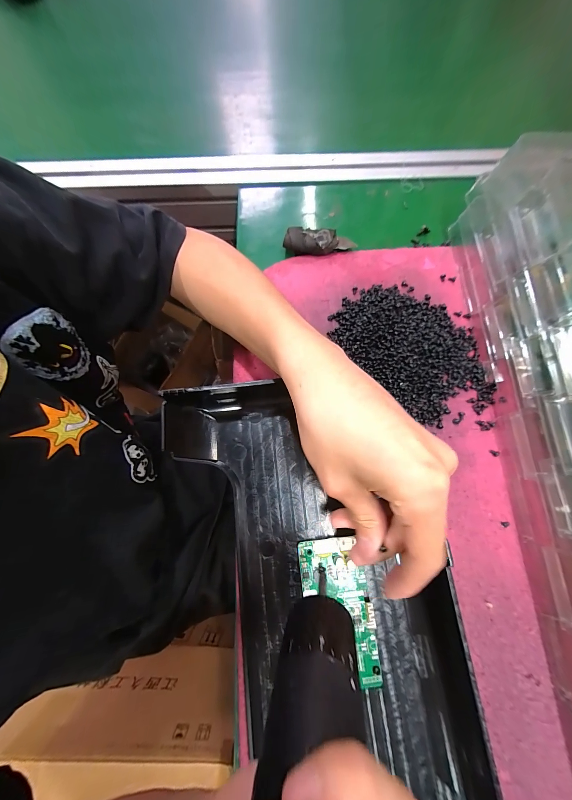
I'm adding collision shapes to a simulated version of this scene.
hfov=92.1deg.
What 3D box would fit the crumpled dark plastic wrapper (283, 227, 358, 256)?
[{"bbox_3d":[0.034,-0.160,0.279,0.068,0.020,0.023,11,77,3],"label":"crumpled dark plastic wrapper"}]

